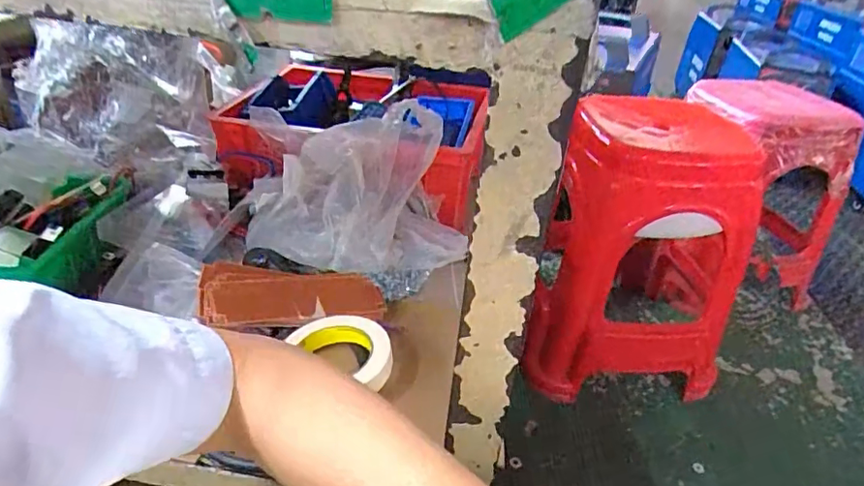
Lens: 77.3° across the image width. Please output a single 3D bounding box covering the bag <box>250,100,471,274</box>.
[{"bbox_3d":[-0.110,-0.085,0.716,0.250,0.134,0.254,-5,34,-15],"label":"bag"}]

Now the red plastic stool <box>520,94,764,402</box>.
[{"bbox_3d":[0.379,0.015,1.021,0.358,0.476,0.345,8,33,6],"label":"red plastic stool"}]

